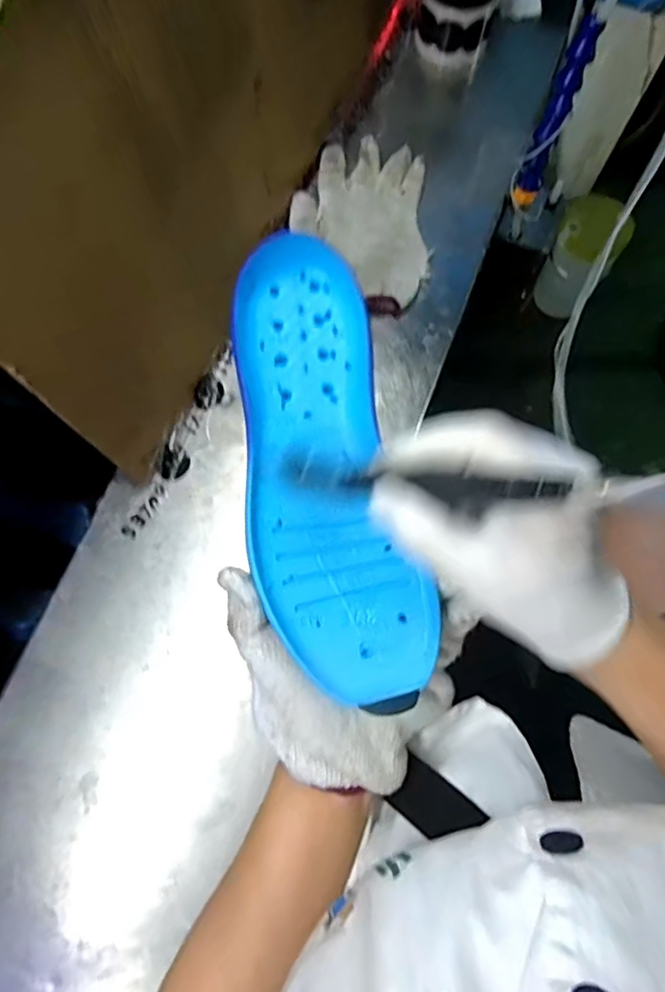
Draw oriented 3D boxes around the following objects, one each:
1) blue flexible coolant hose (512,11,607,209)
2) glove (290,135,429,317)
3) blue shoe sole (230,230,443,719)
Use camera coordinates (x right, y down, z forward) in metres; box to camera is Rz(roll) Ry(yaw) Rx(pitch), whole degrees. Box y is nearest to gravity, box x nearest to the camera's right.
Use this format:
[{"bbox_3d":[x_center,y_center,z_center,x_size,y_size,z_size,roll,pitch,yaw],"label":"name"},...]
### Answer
[{"bbox_3d":[0.211,-0.357,0.552,0.025,0.162,0.029,24,53,7],"label":"blue flexible coolant hose"},{"bbox_3d":[0.028,-0.275,0.590,0.132,0.032,0.181,-1,74,1],"label":"glove"},{"bbox_3d":[-0.007,-0.021,0.321,0.086,0.021,0.259,-11,81,-2],"label":"blue shoe sole"}]

